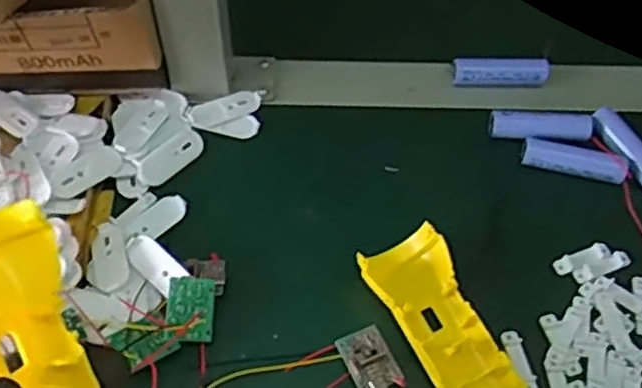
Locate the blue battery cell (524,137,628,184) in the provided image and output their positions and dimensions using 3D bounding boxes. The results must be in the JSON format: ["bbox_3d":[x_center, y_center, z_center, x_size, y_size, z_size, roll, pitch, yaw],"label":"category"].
[{"bbox_3d":[0.165,-0.021,0.480,0.065,0.016,0.018,15,59,7],"label":"blue battery cell"}]

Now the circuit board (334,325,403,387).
[{"bbox_3d":[0.027,0.094,0.415,0.026,0.010,0.036,-21,62,-15],"label":"circuit board"}]

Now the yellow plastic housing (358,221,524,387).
[{"bbox_3d":[0.080,0.095,0.407,0.049,0.024,0.161,-24,62,-16],"label":"yellow plastic housing"}]

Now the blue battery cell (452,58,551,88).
[{"bbox_3d":[0.127,-0.084,0.520,0.066,0.019,0.020,3,58,-1],"label":"blue battery cell"}]

